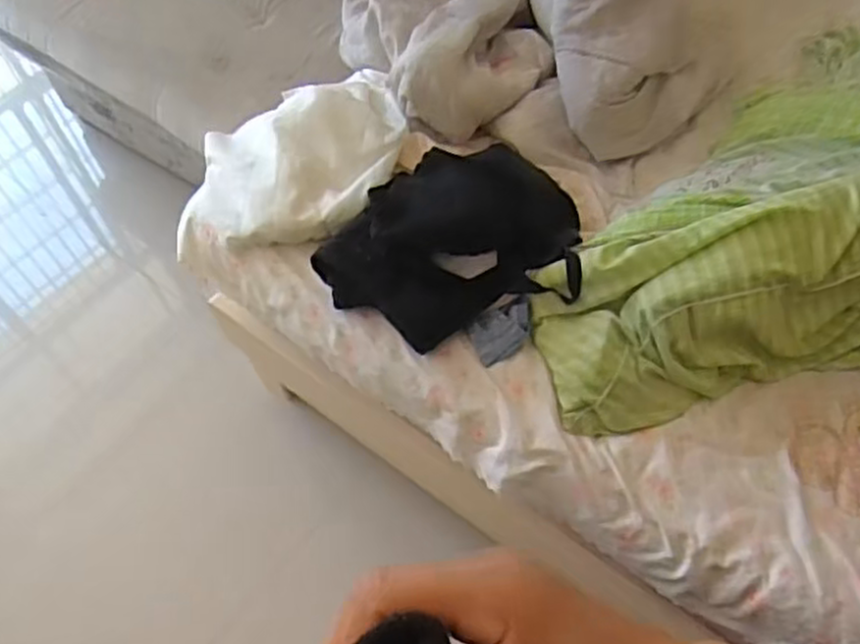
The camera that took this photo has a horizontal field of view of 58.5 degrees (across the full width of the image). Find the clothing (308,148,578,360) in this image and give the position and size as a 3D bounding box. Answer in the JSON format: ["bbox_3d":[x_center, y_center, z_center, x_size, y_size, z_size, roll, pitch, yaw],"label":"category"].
[{"bbox_3d":[0.029,-0.101,0.964,0.328,0.099,0.252,-20,57,-9],"label":"clothing"}]

